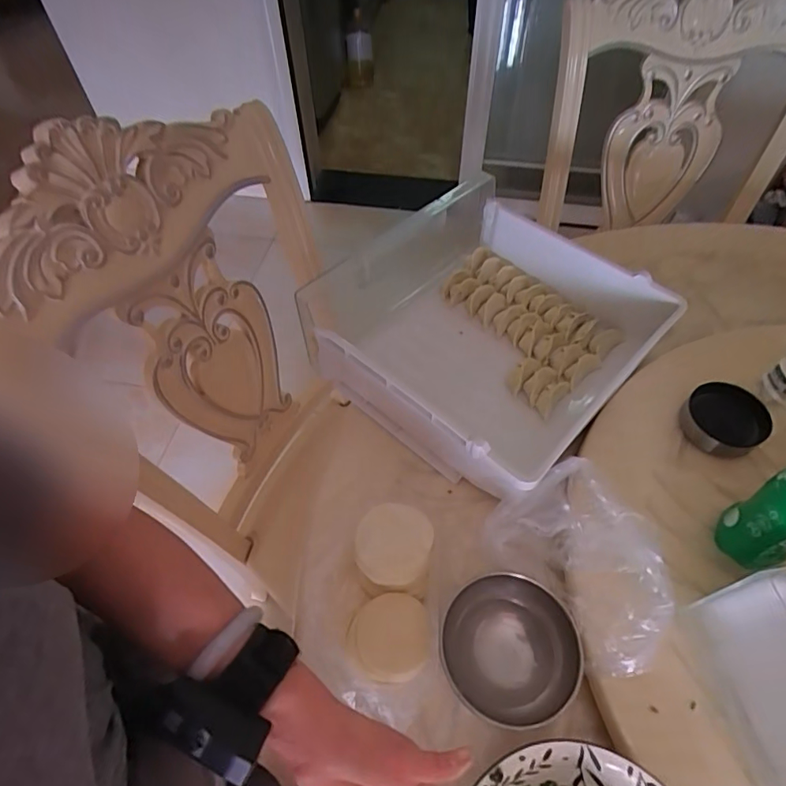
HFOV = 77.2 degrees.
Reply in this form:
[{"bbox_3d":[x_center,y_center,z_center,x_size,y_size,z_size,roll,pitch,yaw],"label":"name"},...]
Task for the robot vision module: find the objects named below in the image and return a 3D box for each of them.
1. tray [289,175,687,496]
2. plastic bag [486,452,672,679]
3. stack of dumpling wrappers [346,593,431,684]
[{"bbox_3d":[0.129,-0.090,0.678,0.369,0.121,0.383,37,63,24],"label":"tray"},{"bbox_3d":[0.181,0.164,0.472,0.124,0.064,0.176,-24,57,-15],"label":"plastic bag"},{"bbox_3d":[-0.005,0.235,0.476,0.077,0.019,0.077,-2,55,0],"label":"stack of dumpling wrappers"}]

